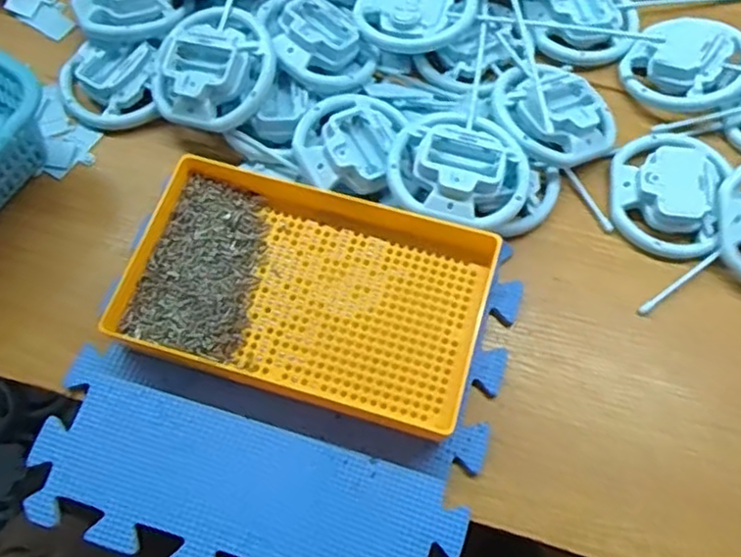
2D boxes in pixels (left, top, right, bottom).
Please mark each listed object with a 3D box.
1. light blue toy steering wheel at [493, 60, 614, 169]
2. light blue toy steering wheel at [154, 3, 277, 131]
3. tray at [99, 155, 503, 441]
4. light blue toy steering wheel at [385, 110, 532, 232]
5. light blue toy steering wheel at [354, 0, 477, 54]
[{"bbox_3d":[0.146,-0.130,0.549,0.095,0.028,0.084,6,67,2],"label":"light blue toy steering wheel"},{"bbox_3d":[-0.126,-0.165,0.545,0.102,0.042,0.102,-6,66,12],"label":"light blue toy steering wheel"},{"bbox_3d":[-0.043,0.006,0.489,0.240,0.029,0.150,15,68,6],"label":"tray"},{"bbox_3d":[0.066,-0.081,0.515,0.105,0.044,0.095,23,69,9],"label":"light blue toy steering wheel"},{"bbox_3d":[0.040,-0.232,0.587,0.094,0.025,0.099,0,67,0],"label":"light blue toy steering wheel"}]

